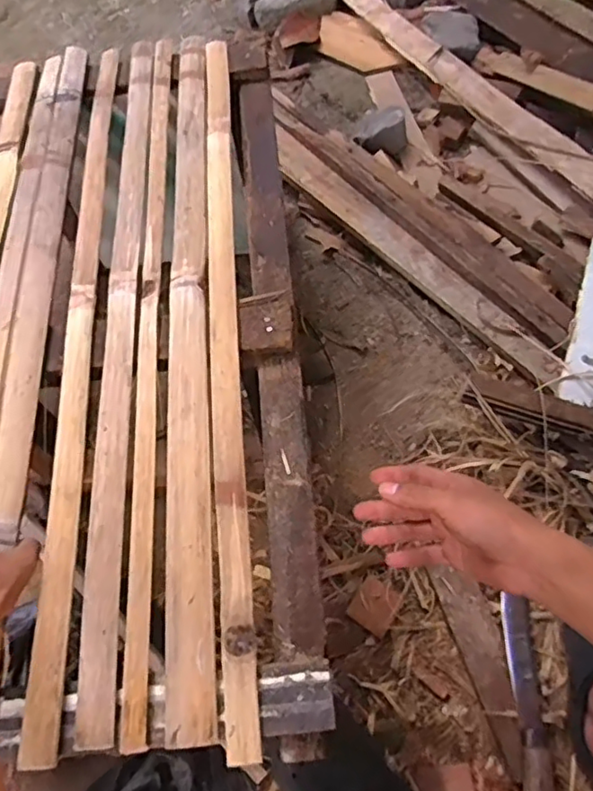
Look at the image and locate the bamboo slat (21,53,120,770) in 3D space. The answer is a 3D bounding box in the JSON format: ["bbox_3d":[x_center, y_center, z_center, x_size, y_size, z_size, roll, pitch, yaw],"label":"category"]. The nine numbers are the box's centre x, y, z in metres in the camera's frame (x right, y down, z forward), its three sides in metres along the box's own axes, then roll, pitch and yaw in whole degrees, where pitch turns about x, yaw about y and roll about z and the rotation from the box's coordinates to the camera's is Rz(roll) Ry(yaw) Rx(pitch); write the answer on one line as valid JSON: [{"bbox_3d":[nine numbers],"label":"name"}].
[{"bbox_3d":[-0.224,-0.083,0.620,0.036,0.018,0.800,-5,64,1],"label":"bamboo slat"}]

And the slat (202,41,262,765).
[{"bbox_3d":[-0.070,-0.087,0.606,0.036,0.012,0.788,-6,64,1],"label":"slat"}]

